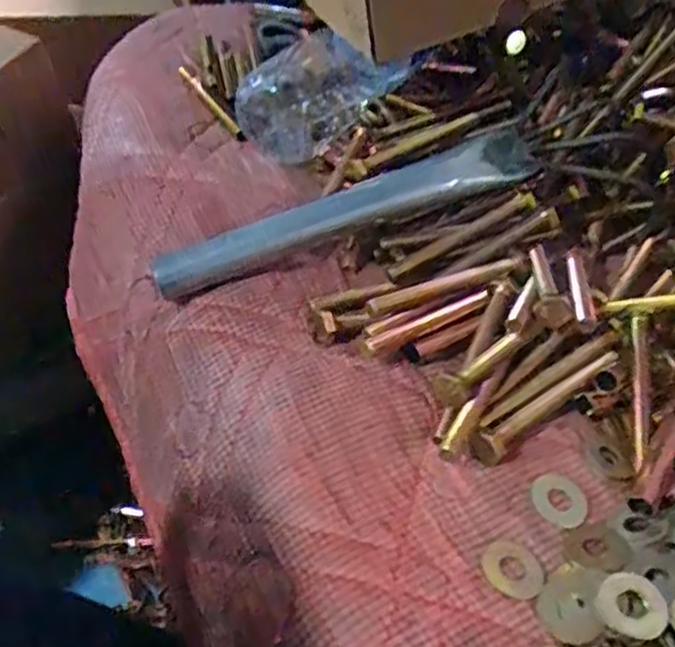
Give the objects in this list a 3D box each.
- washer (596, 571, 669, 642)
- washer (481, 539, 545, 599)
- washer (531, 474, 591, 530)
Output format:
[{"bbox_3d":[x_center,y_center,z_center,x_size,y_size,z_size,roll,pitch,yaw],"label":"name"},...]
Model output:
[{"bbox_3d":[0.108,0.104,0.256,0.023,0.006,0.024,-19,48,-17],"label":"washer"},{"bbox_3d":[0.069,0.096,0.274,0.023,0.004,0.023,5,41,-4],"label":"washer"},{"bbox_3d":[0.096,0.076,0.301,0.024,0.004,0.027,8,43,-3],"label":"washer"}]

